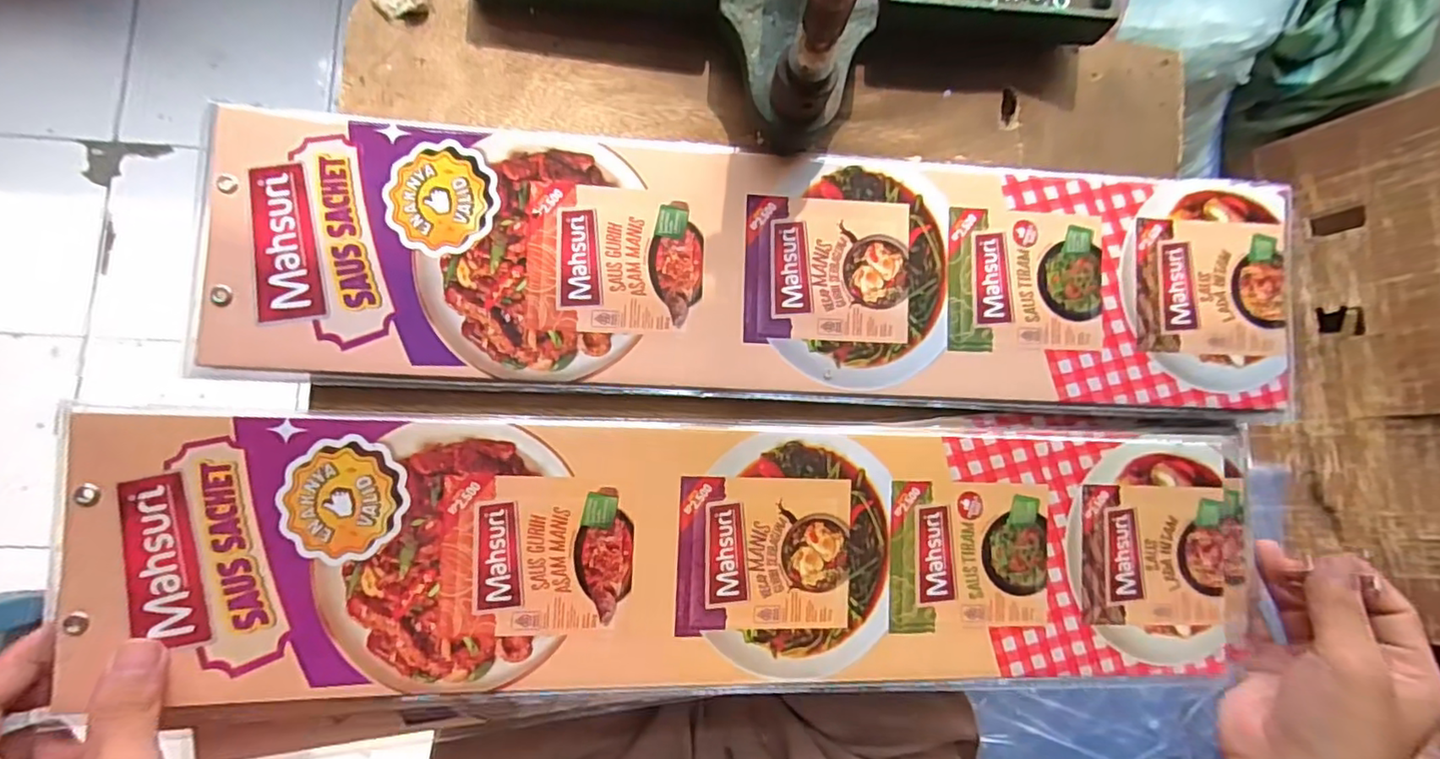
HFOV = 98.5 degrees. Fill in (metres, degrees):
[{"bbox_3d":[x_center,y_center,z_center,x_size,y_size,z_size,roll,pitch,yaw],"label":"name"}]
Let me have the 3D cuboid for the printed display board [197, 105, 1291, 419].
[{"bbox_3d":[0.037,-0.057,0.329,0.561,0.007,0.130,2,86,-6],"label":"printed display board"}]

